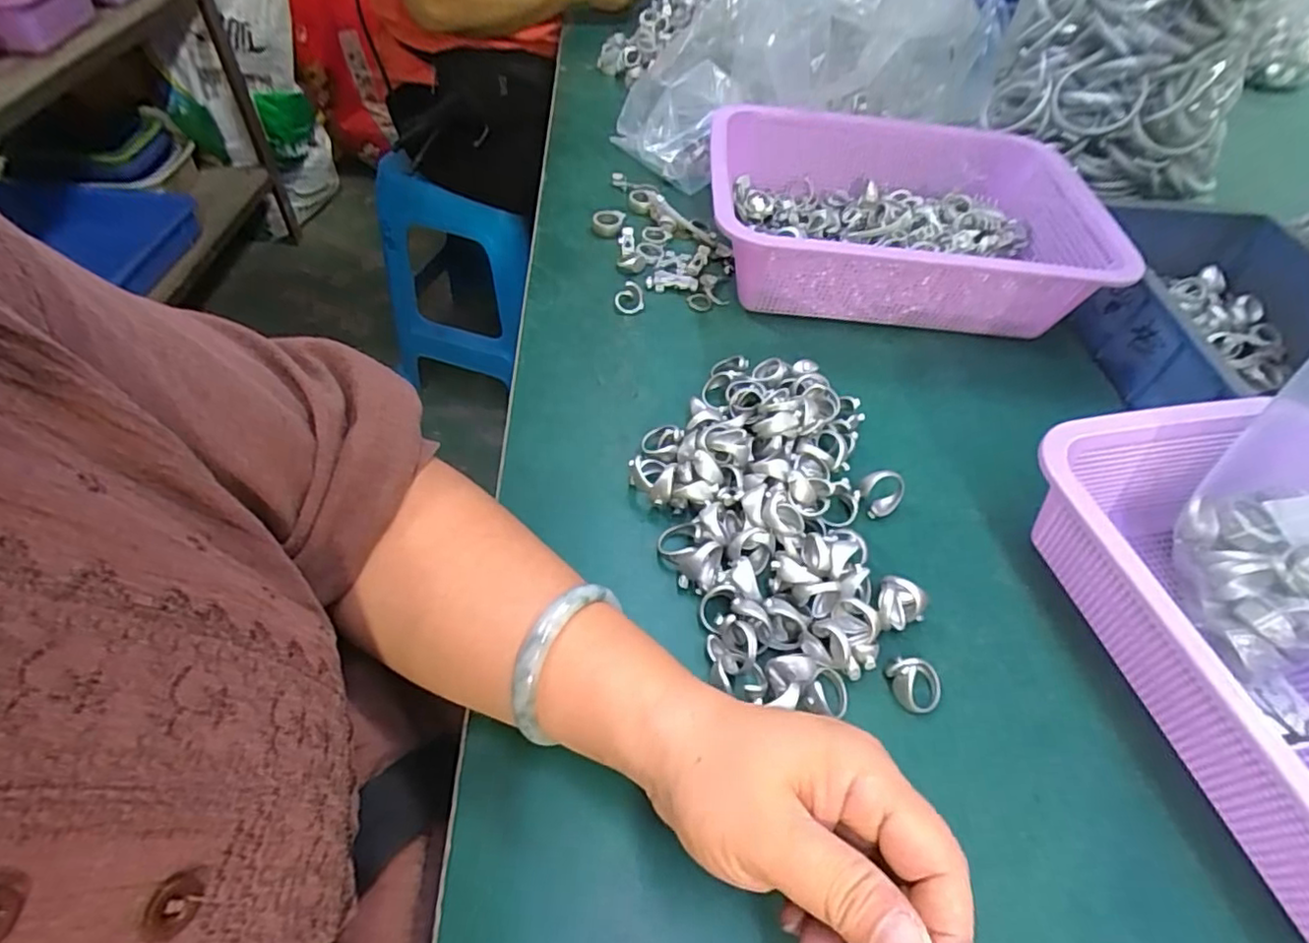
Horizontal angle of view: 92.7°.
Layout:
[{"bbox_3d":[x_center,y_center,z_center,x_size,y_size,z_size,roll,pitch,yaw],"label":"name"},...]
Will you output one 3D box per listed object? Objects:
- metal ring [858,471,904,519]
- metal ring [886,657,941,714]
[{"bbox_3d":[0.138,0.012,0.376,0.026,0.028,0.010,-17,16,-6],"label":"metal ring"},{"bbox_3d":[0.128,0.104,0.306,0.024,0.016,0.023,2,51,-3],"label":"metal ring"}]

